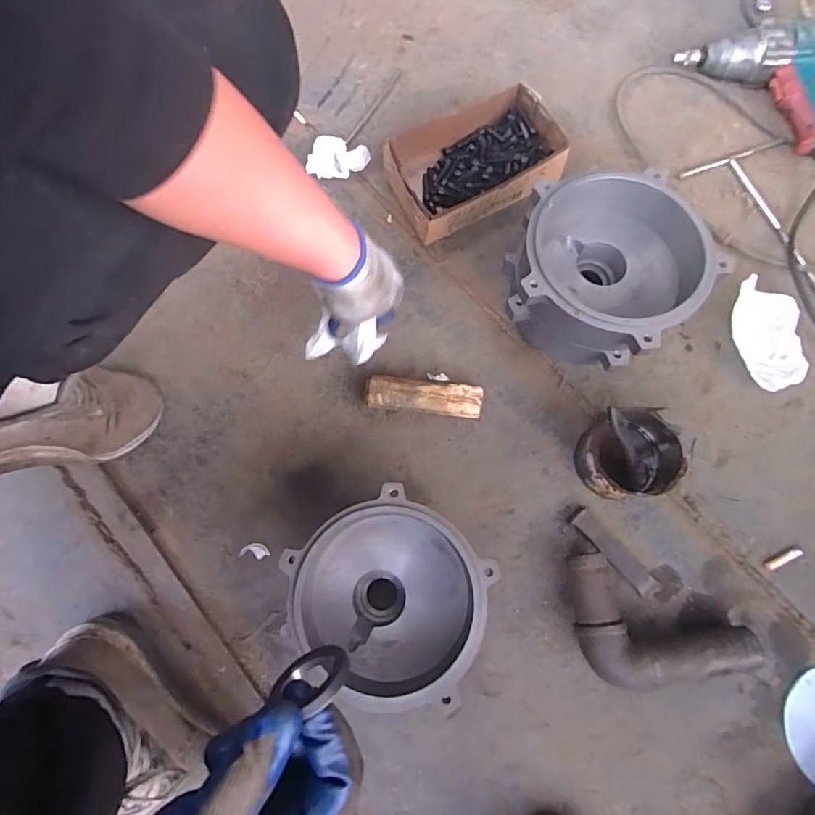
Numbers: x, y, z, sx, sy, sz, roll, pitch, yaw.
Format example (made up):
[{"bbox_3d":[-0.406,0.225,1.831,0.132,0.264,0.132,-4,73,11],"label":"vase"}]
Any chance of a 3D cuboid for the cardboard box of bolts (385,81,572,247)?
[{"bbox_3d":[0.098,-0.348,0.723,0.243,0.080,0.148,-28,75,-6],"label":"cardboard box of bolts"}]

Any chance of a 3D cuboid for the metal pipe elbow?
[{"bbox_3d":[0.268,0.260,0.562,0.214,0.058,0.113,25,77,8],"label":"metal pipe elbow"}]

